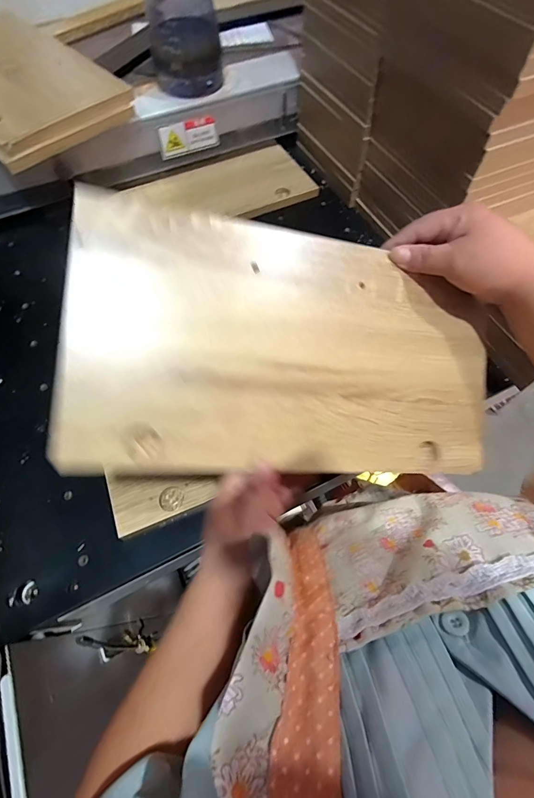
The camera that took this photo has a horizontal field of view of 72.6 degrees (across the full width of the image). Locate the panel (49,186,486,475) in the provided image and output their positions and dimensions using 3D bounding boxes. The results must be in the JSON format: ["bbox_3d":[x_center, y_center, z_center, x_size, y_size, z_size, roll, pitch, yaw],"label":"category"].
[{"bbox_3d":[0.028,-0.041,0.302,0.354,0.009,0.202,4,87,-16],"label":"panel"}]

